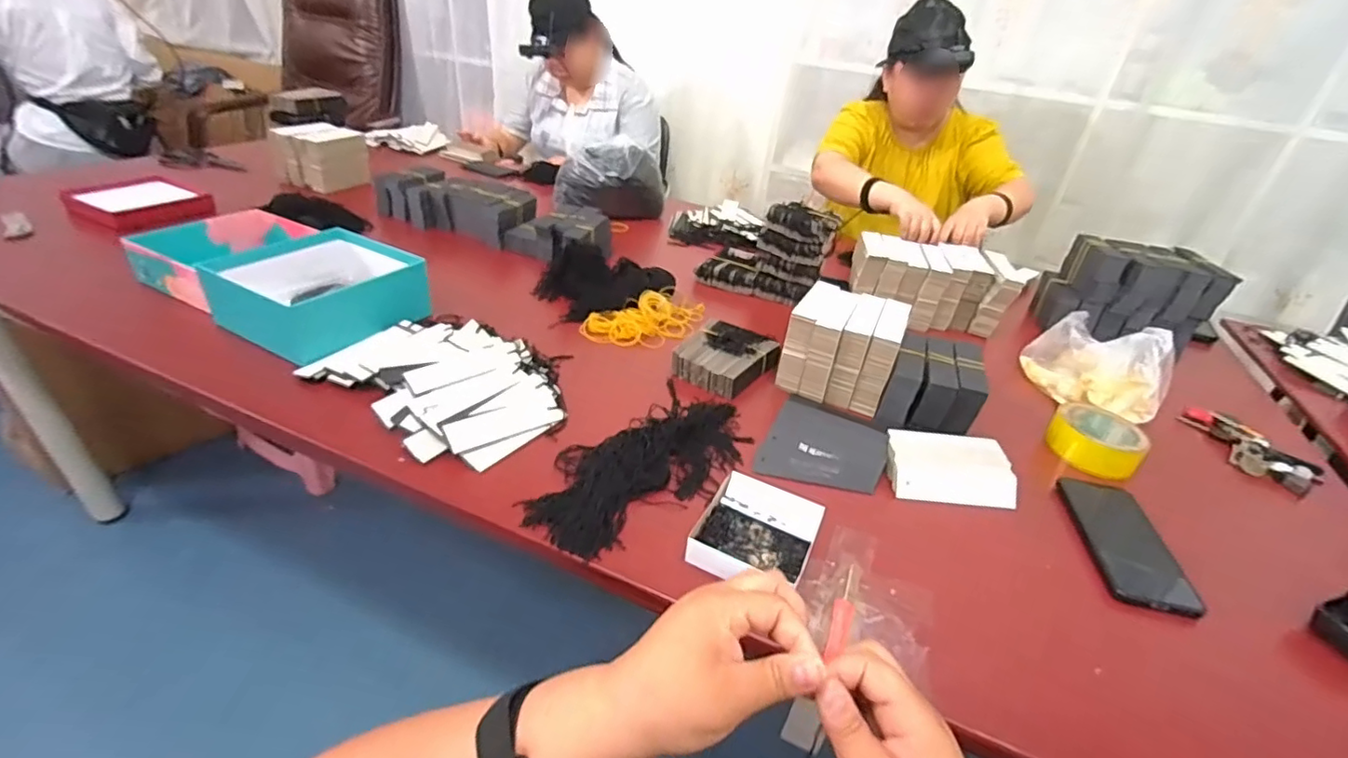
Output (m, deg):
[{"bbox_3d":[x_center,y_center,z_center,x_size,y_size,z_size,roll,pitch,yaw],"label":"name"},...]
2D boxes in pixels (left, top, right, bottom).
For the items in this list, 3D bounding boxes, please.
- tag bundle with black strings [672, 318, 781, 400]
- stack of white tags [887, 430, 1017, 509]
[{"bbox_3d":[0.071,-0.032,0.799,0.110,0.040,0.134,25,37,26],"label":"tag bundle with black strings"},{"bbox_3d":[0.298,0.096,0.641,0.129,0.029,0.090,6,33,-1],"label":"stack of white tags"}]

